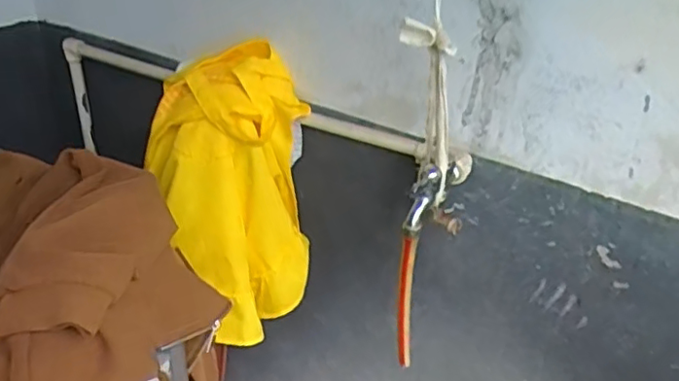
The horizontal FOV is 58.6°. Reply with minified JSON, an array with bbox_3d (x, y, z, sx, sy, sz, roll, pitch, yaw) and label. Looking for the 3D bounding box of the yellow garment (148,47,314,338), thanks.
[{"bbox_3d":[-0.170,0.010,0.945,0.248,0.462,0.153,-9,4,-23],"label":"yellow garment"}]

